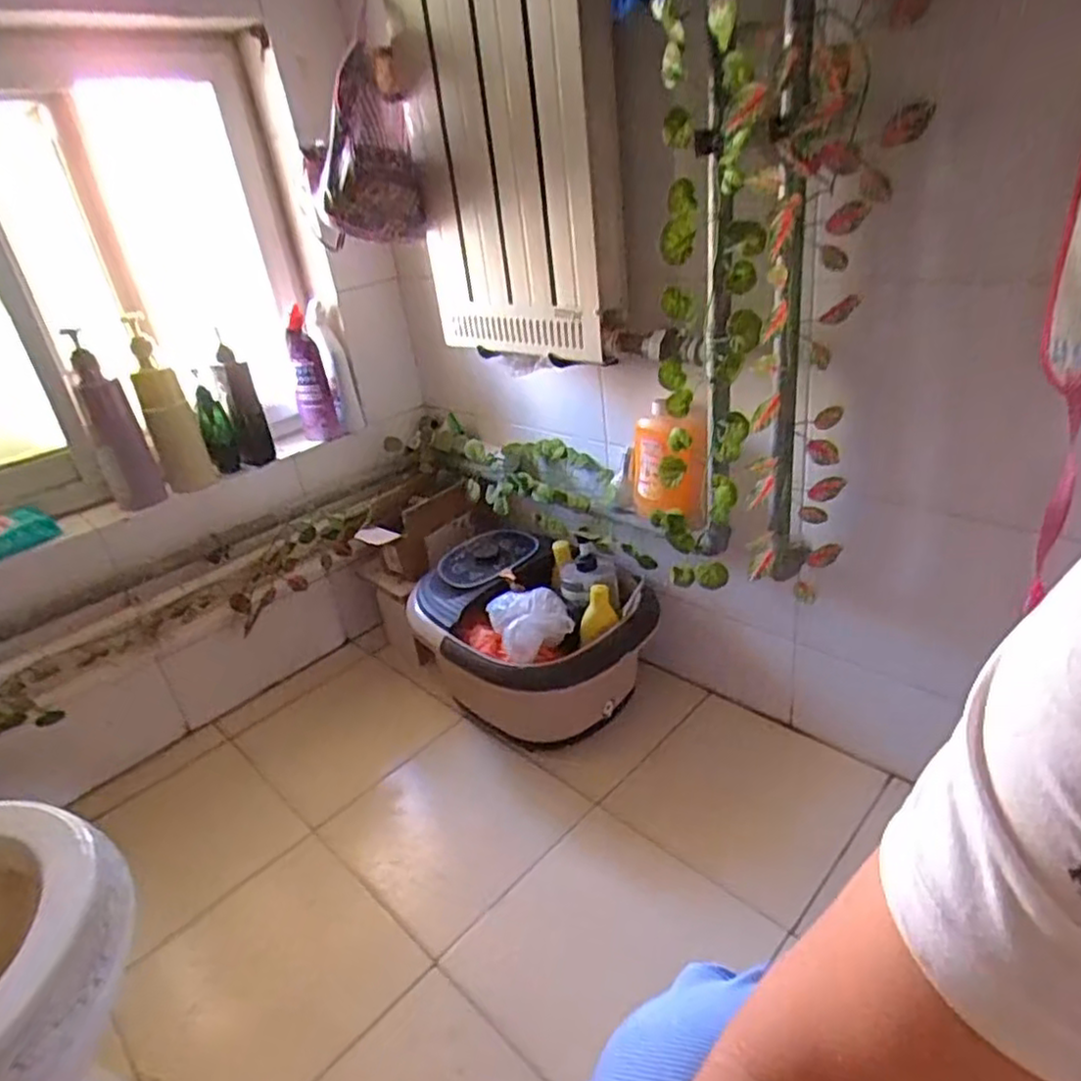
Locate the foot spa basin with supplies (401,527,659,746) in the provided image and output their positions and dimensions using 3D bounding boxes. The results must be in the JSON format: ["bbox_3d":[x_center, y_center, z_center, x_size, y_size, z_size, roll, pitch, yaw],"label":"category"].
[{"bbox_3d":[-0.015,0.165,1.156,0.343,0.235,0.282,21,39,40],"label":"foot spa basin with supplies"}]

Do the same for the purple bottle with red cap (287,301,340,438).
[{"bbox_3d":[-0.424,-0.292,1.297,0.066,0.231,0.046,-14,29,-12],"label":"purple bottle with red cap"}]

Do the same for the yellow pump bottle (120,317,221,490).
[{"bbox_3d":[-0.590,-0.213,1.118,0.070,0.267,0.049,-18,29,-19],"label":"yellow pump bottle"}]

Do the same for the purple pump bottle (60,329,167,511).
[{"bbox_3d":[-0.659,-0.170,1.089,0.072,0.249,0.058,-24,32,-27],"label":"purple pump bottle"}]

